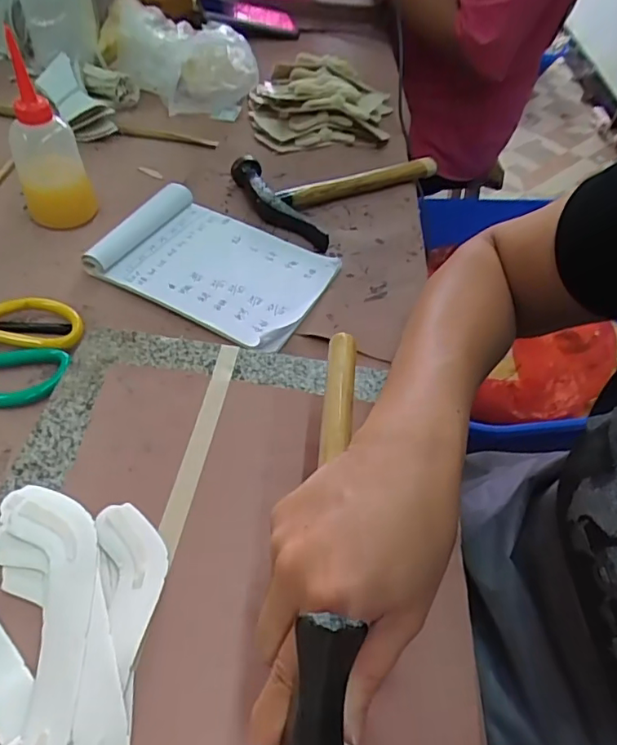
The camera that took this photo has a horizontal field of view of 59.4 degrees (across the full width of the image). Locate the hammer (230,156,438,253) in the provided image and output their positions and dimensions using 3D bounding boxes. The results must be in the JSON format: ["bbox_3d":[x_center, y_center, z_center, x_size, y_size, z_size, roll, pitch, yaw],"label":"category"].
[{"bbox_3d":[0.037,-0.230,0.626,0.229,0.031,0.149,-35,62,-29],"label":"hammer"}]

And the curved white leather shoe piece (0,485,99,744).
[{"bbox_3d":[-0.145,0.137,0.285,0.056,0.006,0.175,-5,52,-10],"label":"curved white leather shoe piece"}]

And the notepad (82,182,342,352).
[{"bbox_3d":[-0.085,-0.105,0.514,0.198,0.029,0.140,23,52,12],"label":"notepad"}]

